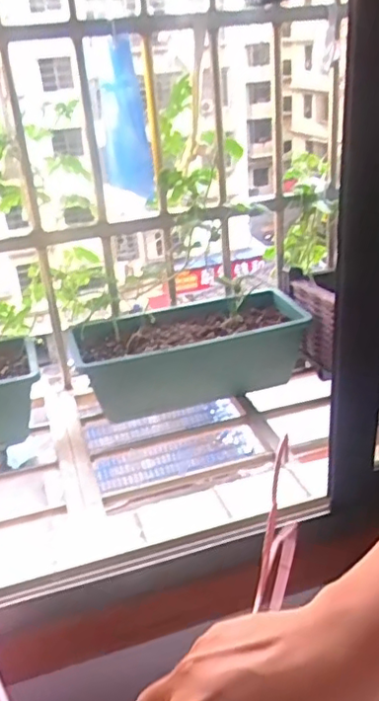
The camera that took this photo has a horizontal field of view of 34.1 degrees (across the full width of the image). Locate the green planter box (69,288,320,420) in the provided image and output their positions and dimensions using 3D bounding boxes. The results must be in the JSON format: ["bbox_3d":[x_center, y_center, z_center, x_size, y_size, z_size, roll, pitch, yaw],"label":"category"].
[{"bbox_3d":[0.006,0.012,1.187,0.427,0.151,0.174,-12,27,-16],"label":"green planter box"}]

